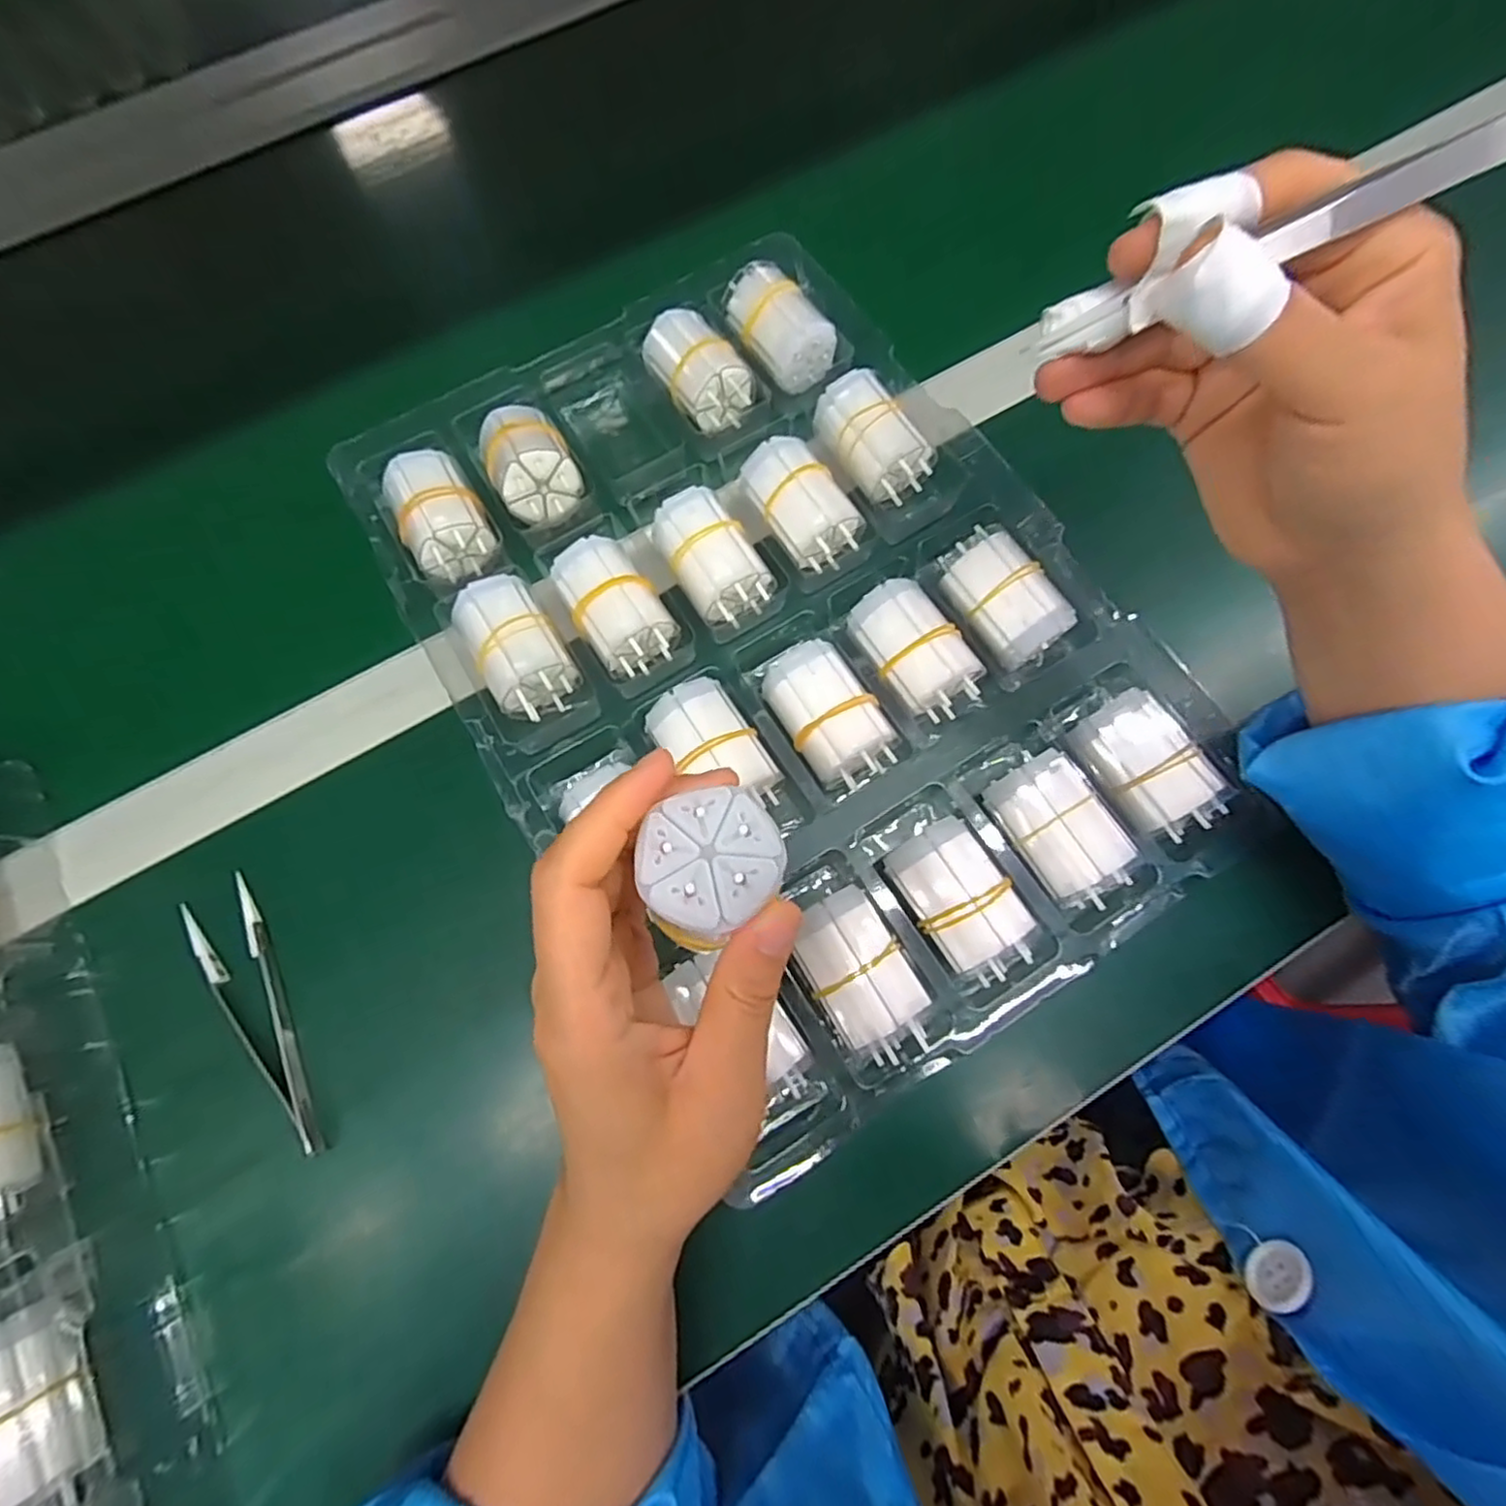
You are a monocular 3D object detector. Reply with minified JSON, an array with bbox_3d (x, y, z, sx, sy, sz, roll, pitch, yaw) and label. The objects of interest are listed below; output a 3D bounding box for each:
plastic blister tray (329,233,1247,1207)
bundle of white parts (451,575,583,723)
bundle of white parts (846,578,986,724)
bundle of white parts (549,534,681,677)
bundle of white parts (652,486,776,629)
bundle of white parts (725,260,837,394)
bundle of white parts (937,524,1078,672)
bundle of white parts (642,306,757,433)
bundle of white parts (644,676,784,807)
[{"bbox_3d":[0.006,-0.060,0.329,0.286,0.047,0.403,-32,75,-7],"label":"plastic blister tray"},{"bbox_3d":[-0.110,-0.049,0.317,0.038,0.034,0.062,-31,75,-7],"label":"bundle of white parts"},{"bbox_3d":[0.074,-0.045,0.317,0.040,0.038,0.065,-38,76,-9],"label":"bundle of white parts"},{"bbox_3d":[-0.064,-0.069,0.323,0.039,0.036,0.061,-30,75,-7],"label":"bundle of white parts"},{"bbox_3d":[-0.020,-0.093,0.332,0.037,0.039,0.062,-32,75,-7],"label":"bundle of white parts"},{"bbox_3d":[0.013,-0.235,0.373,0.038,0.034,0.061,-31,75,-7],"label":"bundle of white parts"},{"bbox_3d":[0.118,-0.072,0.324,0.042,0.040,0.062,-30,75,-7],"label":"bundle of white parts"},{"bbox_3d":[-0.030,-0.207,0.369,0.044,0.037,0.063,-28,75,-6],"label":"bundle of white parts"},{"bbox_3d":[-0.017,-0.001,0.303,0.037,0.034,0.061,-33,75,-7],"label":"bundle of white parts"}]

